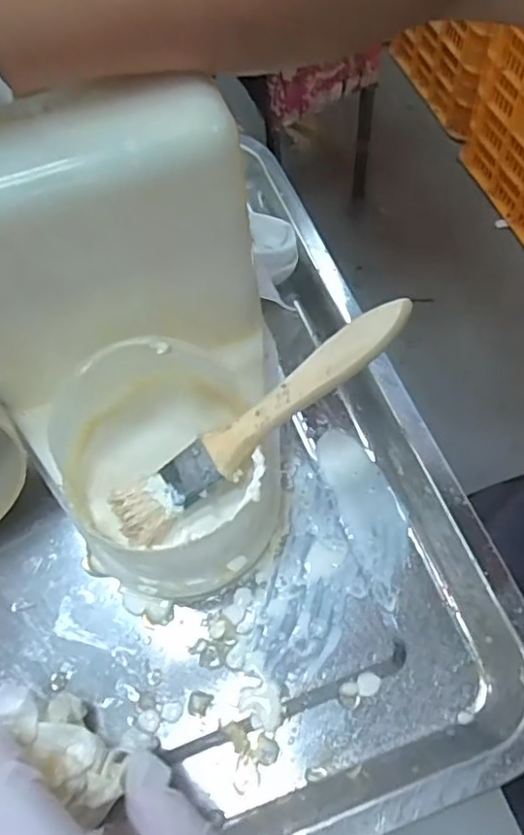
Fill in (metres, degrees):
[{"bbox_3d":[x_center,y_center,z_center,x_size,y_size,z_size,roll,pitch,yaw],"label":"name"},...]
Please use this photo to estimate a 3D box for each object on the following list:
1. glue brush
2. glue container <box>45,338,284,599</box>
[{"bbox_3d":[-0.001,0.001,0.256,0.144,0.009,0.024,-38,65,7],"label":"glue brush"},{"bbox_3d":[-0.042,0.023,0.290,0.092,0.059,0.105,-19,63,-6],"label":"glue container"}]

